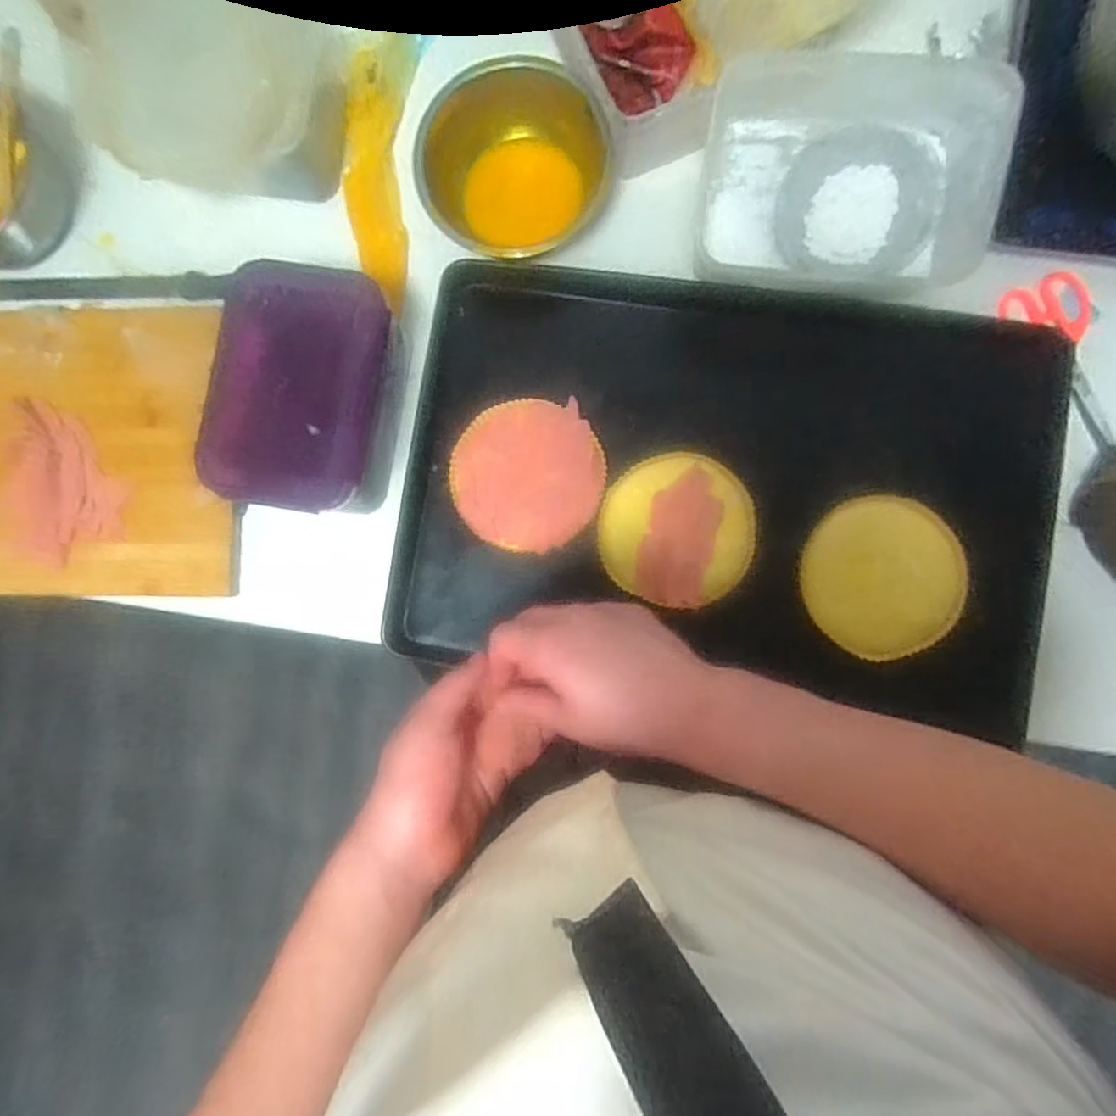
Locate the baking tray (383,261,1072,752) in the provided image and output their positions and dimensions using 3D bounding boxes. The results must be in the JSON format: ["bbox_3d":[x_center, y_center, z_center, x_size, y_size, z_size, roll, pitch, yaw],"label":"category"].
[{"bbox_3d":[0.153,-0.065,0.622,0.607,0.063,0.400,7,90,4],"label":"baking tray"}]

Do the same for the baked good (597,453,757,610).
[{"bbox_3d":[0.113,-0.027,0.611,0.142,0.010,0.143,-4,88,4],"label":"baked good"}]

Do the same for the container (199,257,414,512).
[{"bbox_3d":[-0.240,-0.154,0.616,0.157,0.106,0.214,8,89,4],"label":"container"}]

